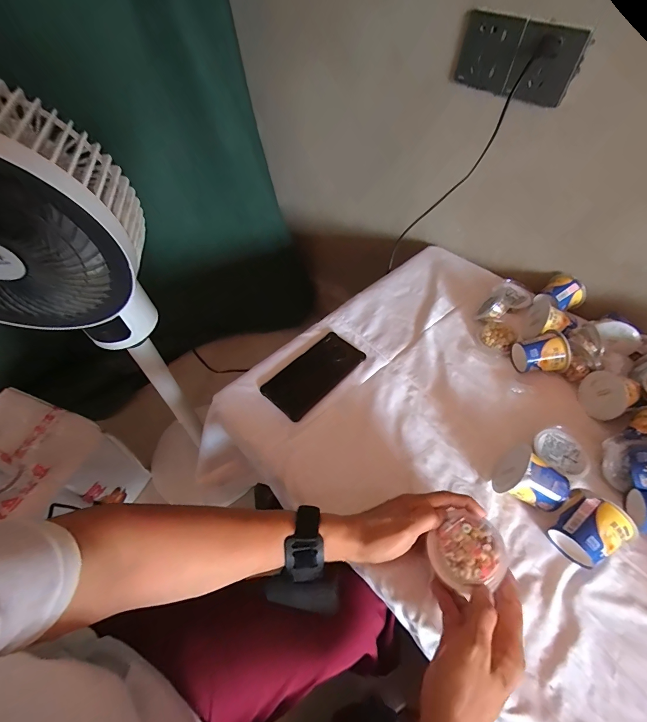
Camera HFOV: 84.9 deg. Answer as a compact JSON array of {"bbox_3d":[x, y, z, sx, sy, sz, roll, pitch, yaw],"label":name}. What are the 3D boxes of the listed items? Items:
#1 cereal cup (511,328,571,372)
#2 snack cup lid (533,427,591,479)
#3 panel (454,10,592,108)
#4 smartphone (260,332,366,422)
[{"bbox_3d":[0.337,-0.011,0.549,0.060,0.057,0.062,-10,53,-13],"label":"cereal cup"},{"bbox_3d":[0.310,0.122,0.463,0.055,0.019,0.066,-34,62,-28],"label":"snack cup lid"},{"bbox_3d":[0.281,-0.450,0.529,0.024,0.088,0.179,-35,61,-26],"label":"panel"},{"bbox_3d":[-0.012,0.017,0.529,0.075,0.005,0.156,37,57,22],"label":"smartphone"}]

